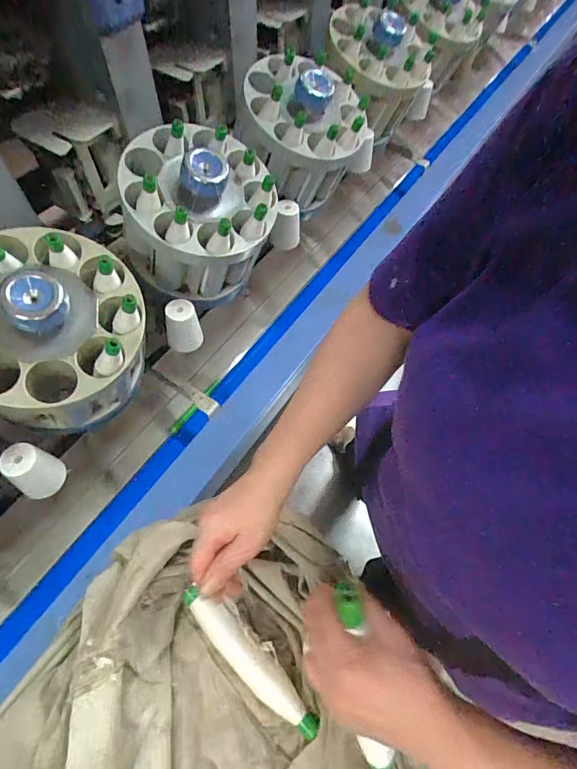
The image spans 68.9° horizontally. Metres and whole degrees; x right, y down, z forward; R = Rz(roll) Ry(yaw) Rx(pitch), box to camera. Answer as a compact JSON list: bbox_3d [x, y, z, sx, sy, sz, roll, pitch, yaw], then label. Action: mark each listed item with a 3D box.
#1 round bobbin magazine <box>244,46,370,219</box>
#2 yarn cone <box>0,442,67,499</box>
[{"bbox_3d":[0.031,-0.518,0.890,0.227,0.226,0.254,0,61,-2],"label":"round bobbin magazine"},{"bbox_3d":[-0.349,0.117,0.575,0.047,0.084,0.057,27,63,13],"label":"yarn cone"}]

